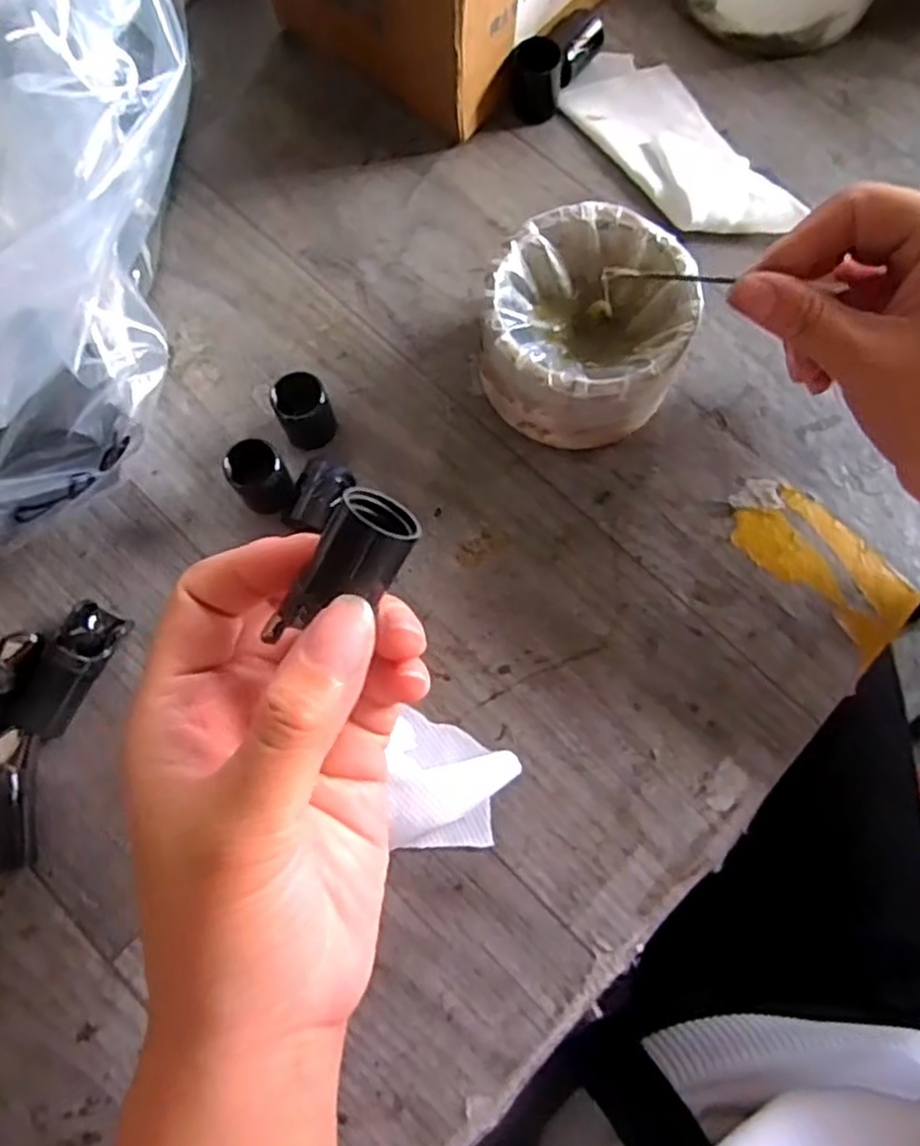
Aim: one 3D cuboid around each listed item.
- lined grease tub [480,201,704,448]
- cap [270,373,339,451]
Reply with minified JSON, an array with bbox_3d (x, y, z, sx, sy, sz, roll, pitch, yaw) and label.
[{"bbox_3d":[0.054,-0.099,0.307,0.082,0.049,0.084,0,76,-1],"label":"lined grease tub"},{"bbox_3d":[-0.065,-0.068,0.309,0.022,0.030,0.020,0,76,-1],"label":"cap"}]

